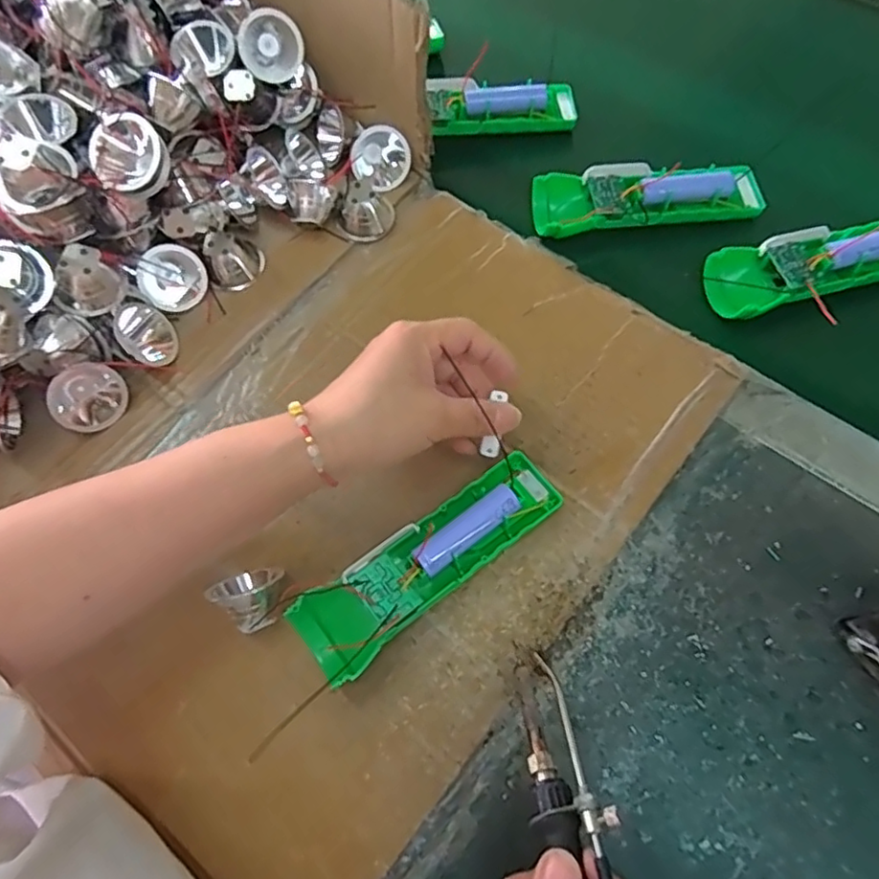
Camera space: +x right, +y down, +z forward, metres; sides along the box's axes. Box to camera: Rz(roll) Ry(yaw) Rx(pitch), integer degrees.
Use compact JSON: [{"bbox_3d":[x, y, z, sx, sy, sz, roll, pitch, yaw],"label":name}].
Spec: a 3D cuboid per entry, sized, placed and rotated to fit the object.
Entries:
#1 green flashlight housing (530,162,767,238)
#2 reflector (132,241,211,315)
[{"bbox_3d":[0.149,-0.179,0.448,0.156,0.026,0.048,-3,66,3],"label":"green flashlight housing"},{"bbox_3d":[-0.190,-0.114,0.440,0.045,0.025,0.044,-40,117,-16],"label":"reflector"}]

